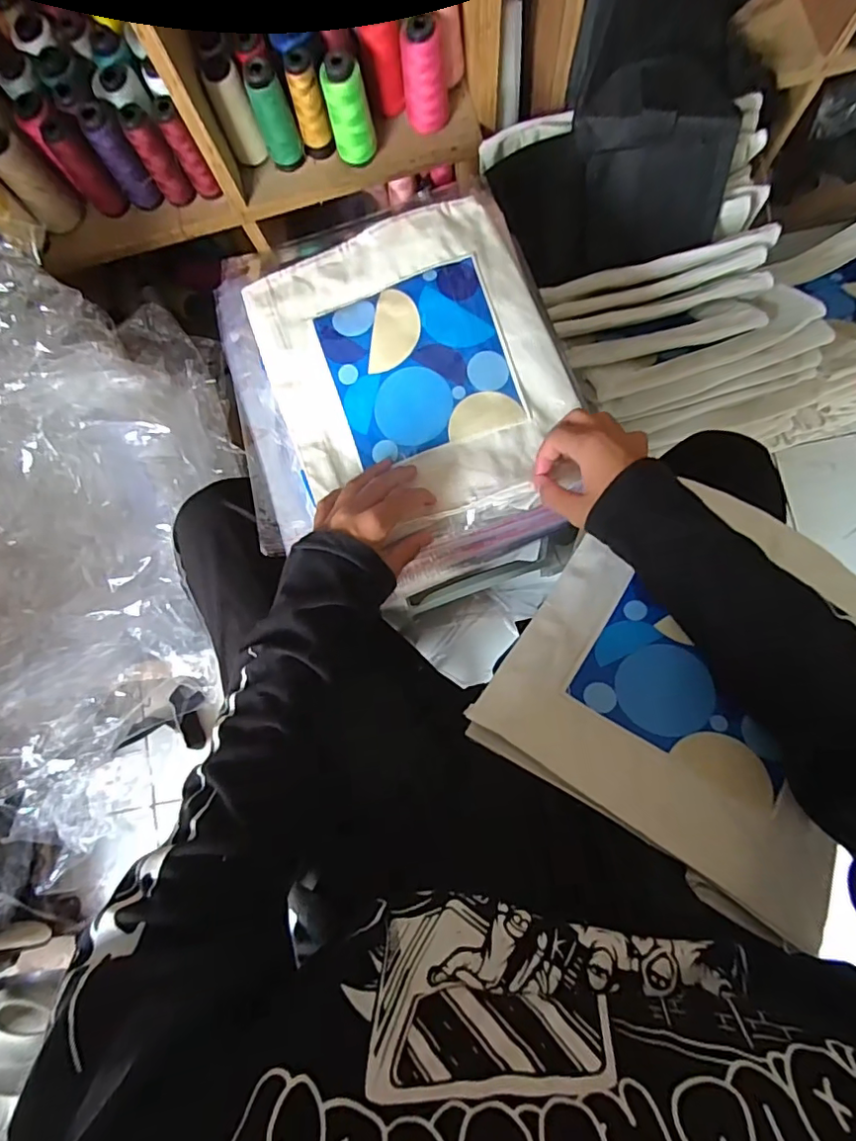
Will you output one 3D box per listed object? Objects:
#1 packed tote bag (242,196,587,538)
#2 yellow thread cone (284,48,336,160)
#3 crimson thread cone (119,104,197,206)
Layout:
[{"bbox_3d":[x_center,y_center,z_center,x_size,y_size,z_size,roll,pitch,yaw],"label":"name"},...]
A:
[{"bbox_3d":[-0.008,-0.175,0.490,0.250,0.022,0.280,-19,82,2],"label":"packed tote bag"},{"bbox_3d":[-0.143,-0.558,0.672,0.039,0.116,0.036,-12,82,3],"label":"yellow thread cone"},{"bbox_3d":[-0.331,-0.505,0.689,0.038,0.126,0.035,-33,82,0],"label":"crimson thread cone"}]

